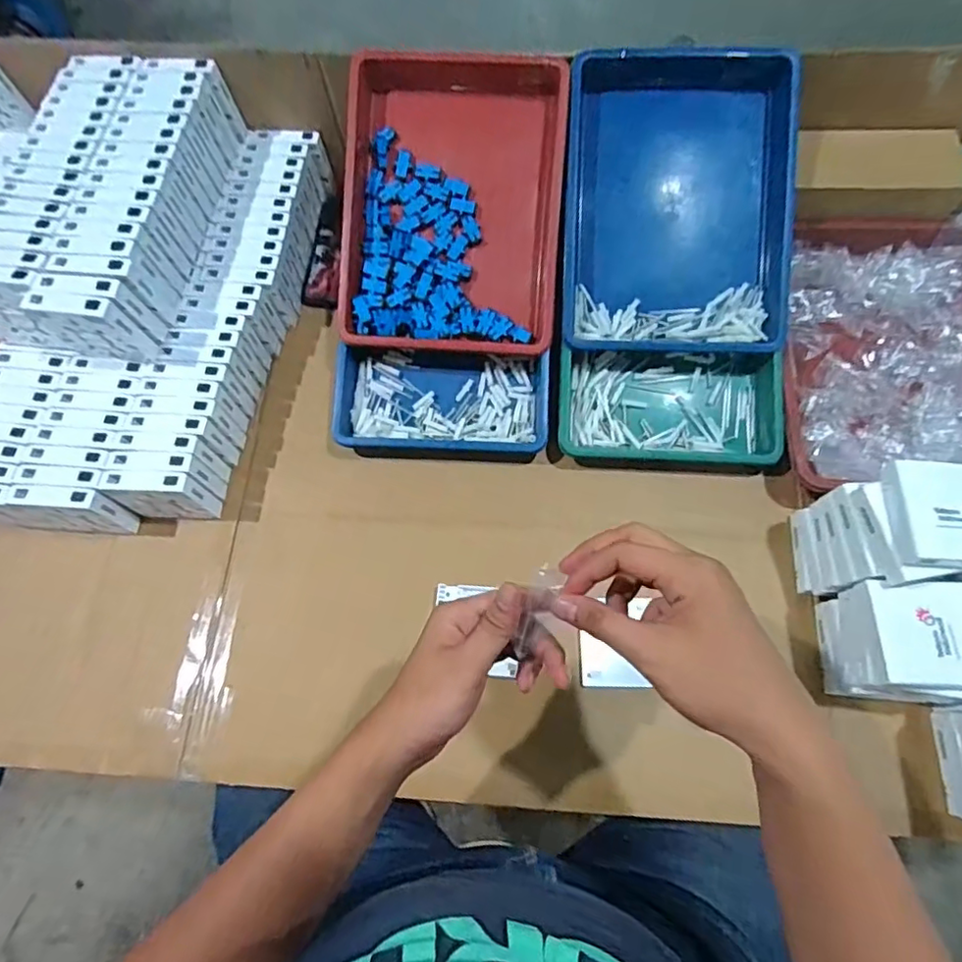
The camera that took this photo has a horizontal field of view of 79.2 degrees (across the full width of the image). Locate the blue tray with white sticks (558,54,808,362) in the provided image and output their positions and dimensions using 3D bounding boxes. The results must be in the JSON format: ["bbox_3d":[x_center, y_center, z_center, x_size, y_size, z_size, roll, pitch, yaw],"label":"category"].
[{"bbox_3d":[0.214,-0.302,0.638,0.241,0.053,0.316,1,95,1],"label":"blue tray with white sticks"}]

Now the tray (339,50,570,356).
[{"bbox_3d":[-0.032,-0.305,0.652,0.237,0.056,0.317,4,94,1],"label":"tray"}]

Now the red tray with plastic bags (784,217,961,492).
[{"bbox_3d":[0.466,-0.150,0.659,0.274,0.052,0.340,-1,69,1],"label":"red tray with plastic bags"}]

